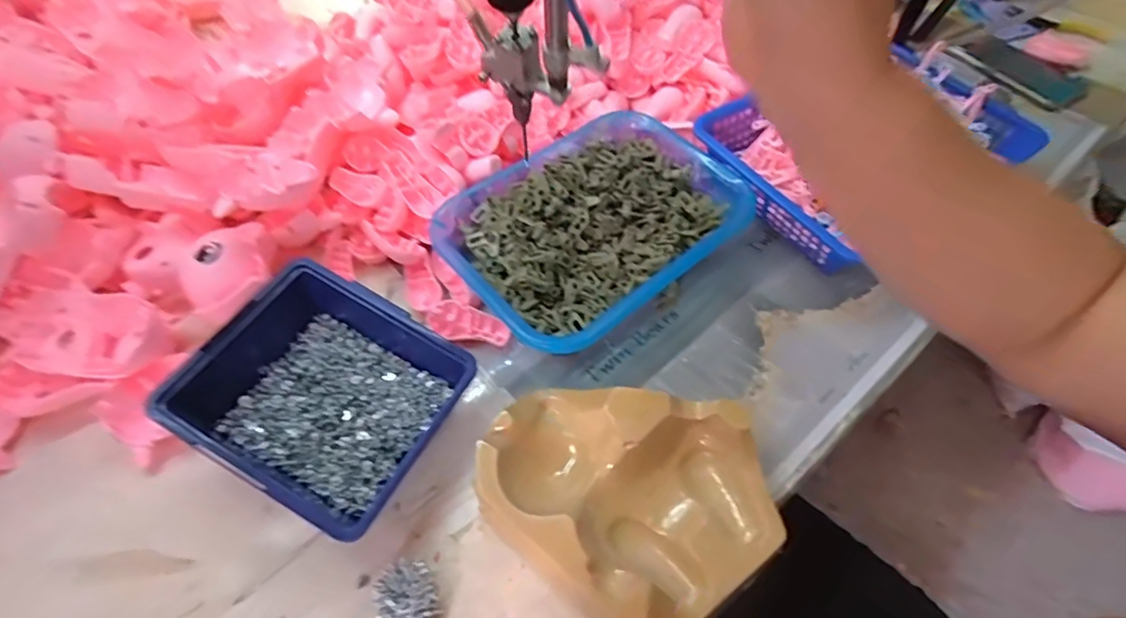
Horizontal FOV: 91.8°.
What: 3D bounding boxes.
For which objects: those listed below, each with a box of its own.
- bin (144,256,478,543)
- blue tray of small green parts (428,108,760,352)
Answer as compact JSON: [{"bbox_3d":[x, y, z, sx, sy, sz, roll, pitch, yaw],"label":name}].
[{"bbox_3d":[-0.169,0.060,0.393,0.174,0.071,0.144,26,60,12],"label":"bin"},{"bbox_3d":[0.029,-0.081,0.498,0.280,0.056,0.191,-35,66,-23],"label":"blue tray of small green parts"}]

